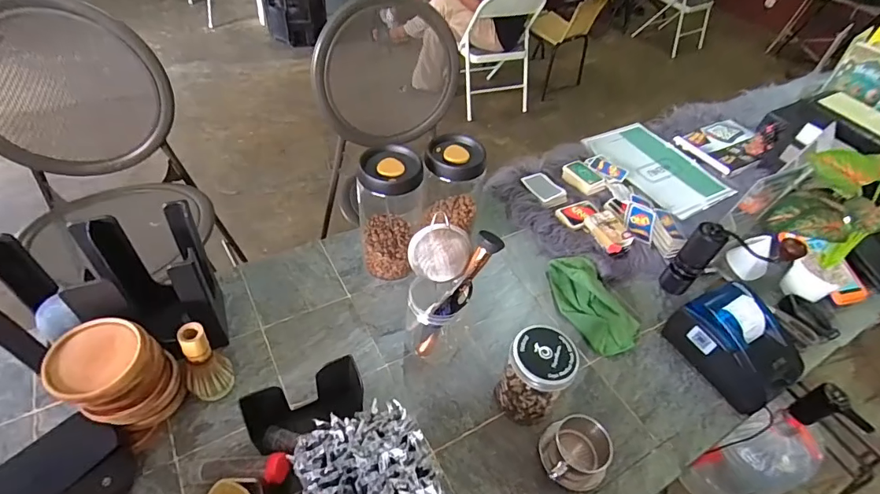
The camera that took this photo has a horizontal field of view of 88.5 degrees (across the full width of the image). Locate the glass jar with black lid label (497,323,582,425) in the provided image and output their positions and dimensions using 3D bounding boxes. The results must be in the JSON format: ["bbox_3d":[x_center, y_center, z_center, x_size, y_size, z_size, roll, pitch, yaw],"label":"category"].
[{"bbox_3d":[0.134,0.183,0.638,0.084,0.130,0.091,4,47,-4],"label":"glass jar with black lid label"}]

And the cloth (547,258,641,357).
[{"bbox_3d":[0.268,0.097,0.800,0.105,0.033,0.194,-15,51,-20],"label":"cloth"}]

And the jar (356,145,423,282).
[{"bbox_3d":[-0.083,-0.056,0.761,0.102,0.218,0.109,0,48,-7],"label":"jar"}]

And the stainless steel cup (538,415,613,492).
[{"bbox_3d":[0.184,0.276,0.613,0.086,0.052,0.085,-1,48,-8],"label":"stainless steel cup"}]

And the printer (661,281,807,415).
[{"bbox_3d":[0.480,0.153,0.726,0.121,0.106,0.171,-20,53,-24],"label":"printer"}]

